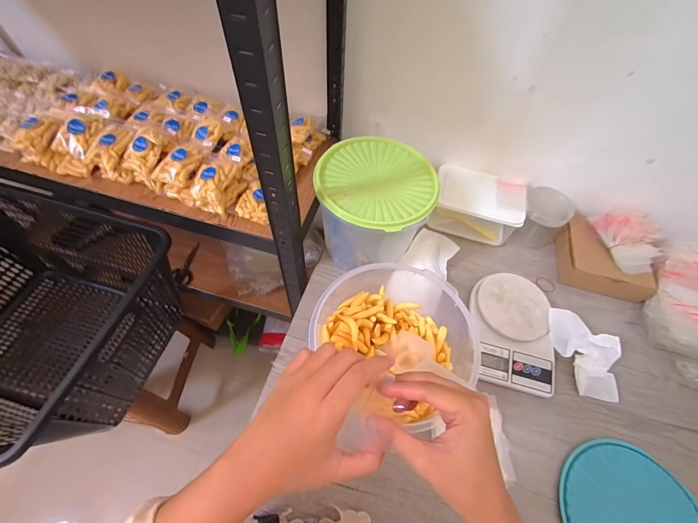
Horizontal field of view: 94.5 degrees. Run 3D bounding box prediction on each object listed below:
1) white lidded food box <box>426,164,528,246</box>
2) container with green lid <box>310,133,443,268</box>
[{"bbox_3d":[0.271,-0.119,0.707,0.183,0.098,0.117,18,59,7],"label":"white lidded food box"},{"bbox_3d":[0.044,-0.097,0.615,0.200,0.178,0.207,16,58,5],"label":"container with green lid"}]

